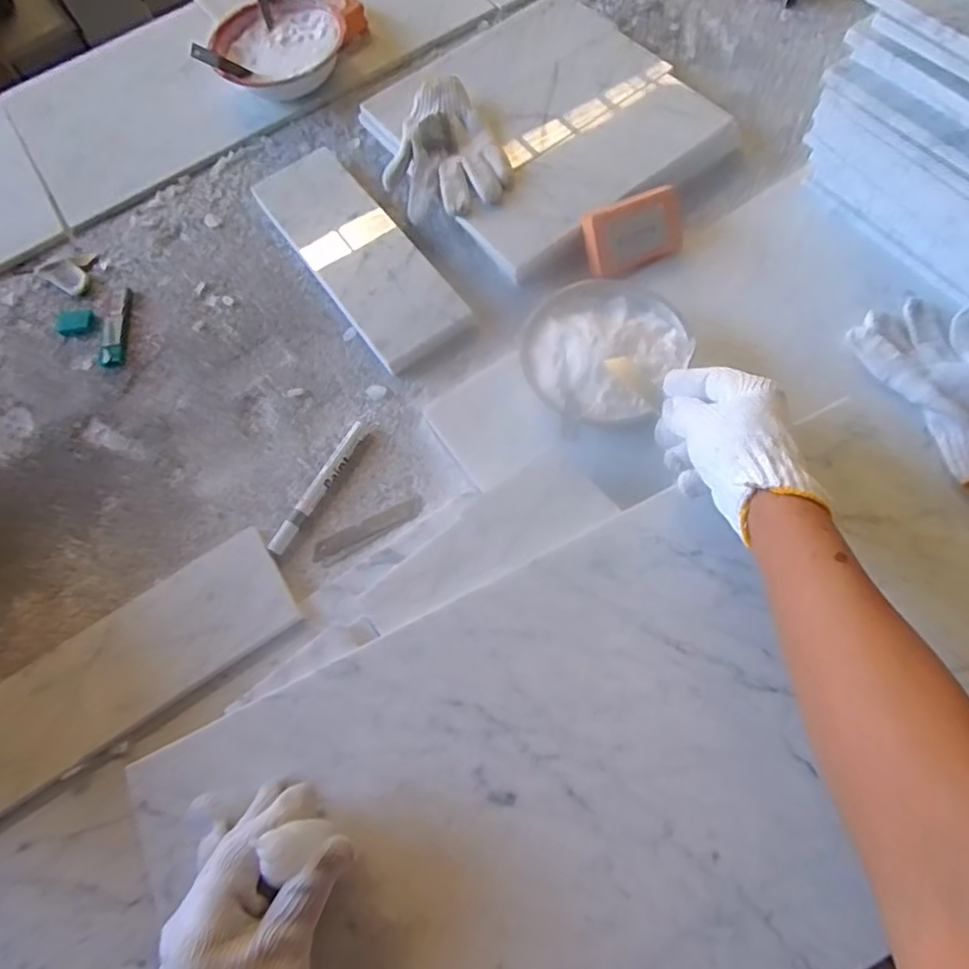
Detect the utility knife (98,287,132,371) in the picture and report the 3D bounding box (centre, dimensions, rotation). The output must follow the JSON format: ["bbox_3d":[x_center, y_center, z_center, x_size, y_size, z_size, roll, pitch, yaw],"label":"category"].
[{"bbox_3d":[-0.395,-0.171,0.658,0.024,0.007,0.100,-2,72,-1],"label":"utility knife"}]

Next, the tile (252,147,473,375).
[{"bbox_3d":[-0.141,-0.254,0.660,0.102,0.019,0.308,-38,72,-1],"label":"tile"}]

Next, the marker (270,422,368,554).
[{"bbox_3d":[-0.152,0.002,0.565,0.019,0.018,0.143,27,71,14],"label":"marker"}]

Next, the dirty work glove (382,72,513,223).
[{"bbox_3d":[-0.036,-0.355,0.673,0.133,0.071,0.160,3,69,7],"label":"dirty work glove"}]

